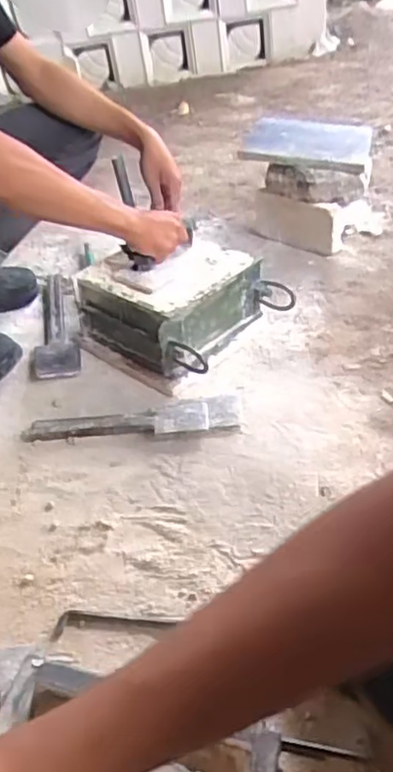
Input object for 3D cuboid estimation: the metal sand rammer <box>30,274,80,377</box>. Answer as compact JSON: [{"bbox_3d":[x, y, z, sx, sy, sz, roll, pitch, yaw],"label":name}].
[{"bbox_3d":[-0.255,-0.125,1.140,0.079,0.046,0.313,-9,43,-4],"label":"metal sand rammer"}]

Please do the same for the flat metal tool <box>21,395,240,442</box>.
[{"bbox_3d":[-0.096,0.055,0.943,0.318,0.019,0.064,-6,43,0],"label":"flat metal tool"}]

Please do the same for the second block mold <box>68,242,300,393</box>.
[{"bbox_3d":[-0.039,-0.146,1.074,0.281,0.145,0.253,-36,51,-28],"label":"second block mold"}]

